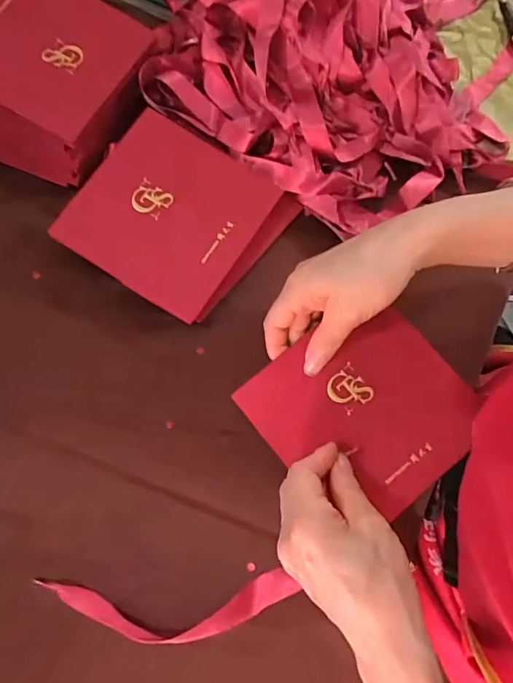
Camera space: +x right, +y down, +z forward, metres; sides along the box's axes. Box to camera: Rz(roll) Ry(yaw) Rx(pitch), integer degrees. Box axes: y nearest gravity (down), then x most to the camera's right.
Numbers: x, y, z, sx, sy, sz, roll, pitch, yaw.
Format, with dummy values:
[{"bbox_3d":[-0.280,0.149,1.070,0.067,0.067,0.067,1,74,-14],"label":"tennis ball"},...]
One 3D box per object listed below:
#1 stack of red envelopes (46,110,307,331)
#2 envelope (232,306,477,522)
[{"bbox_3d":[-0.068,-0.104,0.384,0.153,0.034,0.142,31,76,10],"label":"stack of red envelopes"},{"bbox_3d":[0.078,0.048,0.328,0.133,0.008,0.135,-40,83,-2],"label":"envelope"}]

